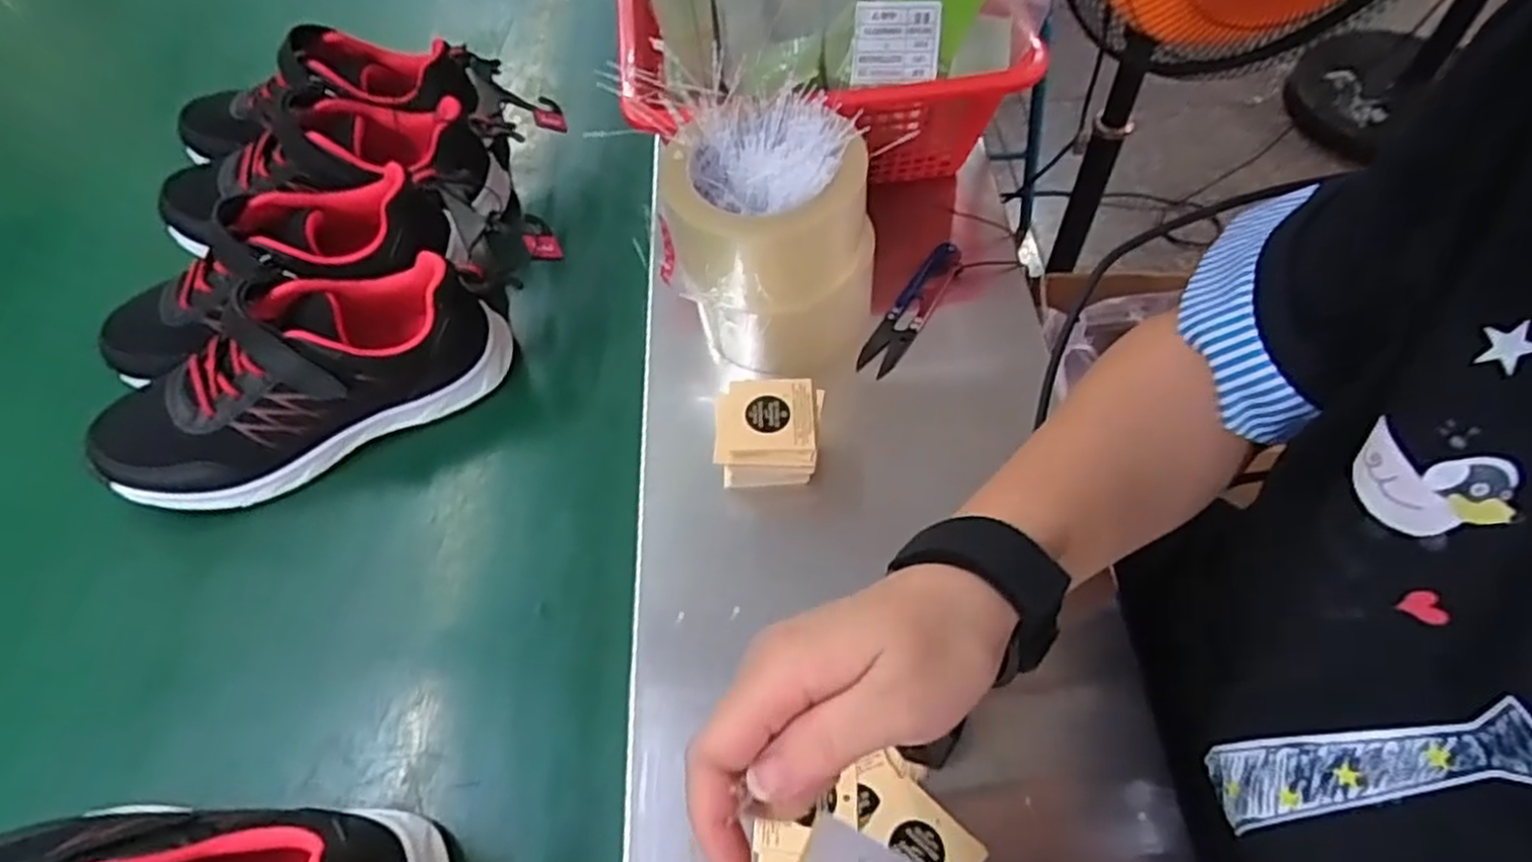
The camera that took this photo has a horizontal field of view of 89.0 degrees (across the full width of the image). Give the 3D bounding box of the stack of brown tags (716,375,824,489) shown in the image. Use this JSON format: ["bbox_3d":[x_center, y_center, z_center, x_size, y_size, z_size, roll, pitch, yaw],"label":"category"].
[{"bbox_3d":[0.001,0.001,0.422,0.054,0.031,0.050,0,57,6],"label":"stack of brown tags"}]

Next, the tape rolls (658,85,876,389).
[{"bbox_3d":[0.002,-0.100,0.451,0.108,0.143,0.102,-12,57,-1],"label":"tape rolls"}]

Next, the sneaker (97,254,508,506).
[{"bbox_3d":[-0.271,-0.029,0.462,0.231,0.091,0.074,-29,59,-12],"label":"sneaker"}]

